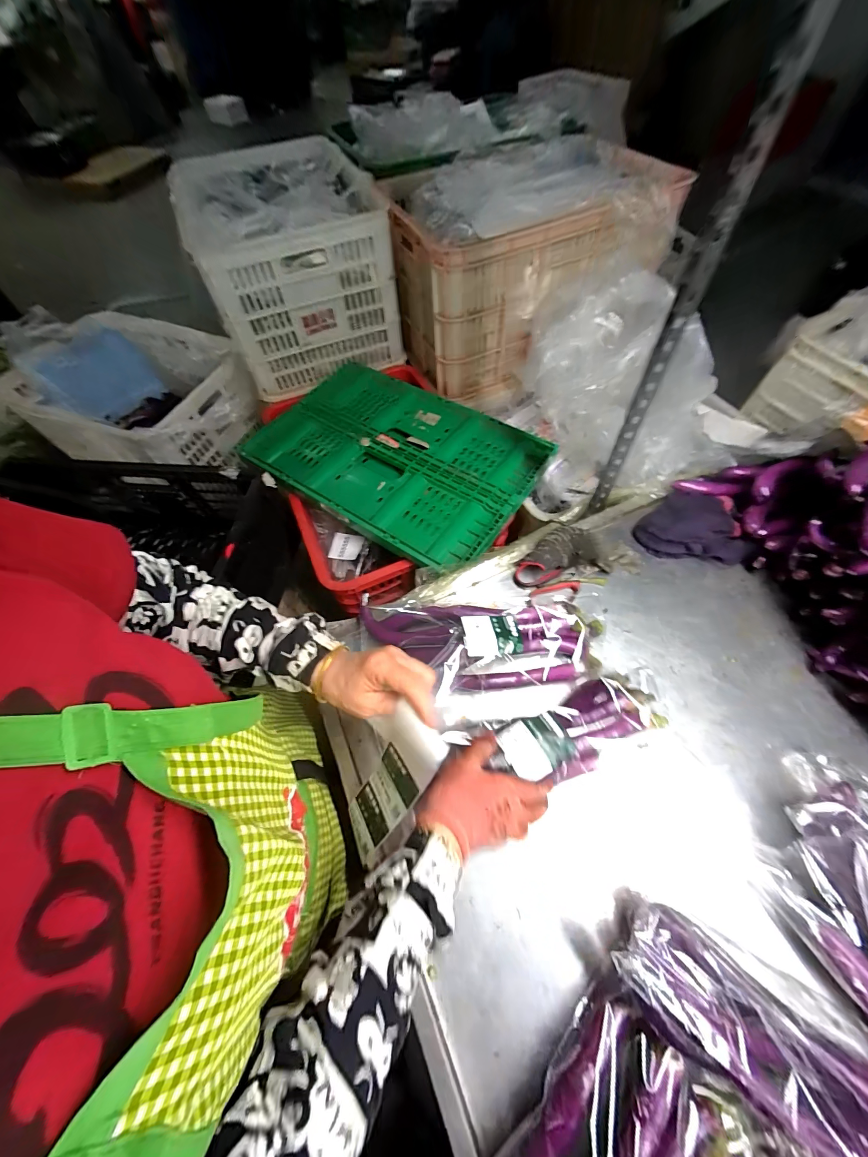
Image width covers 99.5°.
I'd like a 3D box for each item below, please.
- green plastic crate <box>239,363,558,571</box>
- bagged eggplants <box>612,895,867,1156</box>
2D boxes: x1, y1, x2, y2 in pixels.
[{"bbox_3d":[-0.095,-0.292,0.827,0.643,0.050,0.429,31,68,17],"label":"green plastic crate"},{"bbox_3d":[0.328,0.421,0.316,0.345,0.079,0.095,26,67,16],"label":"bagged eggplants"}]

